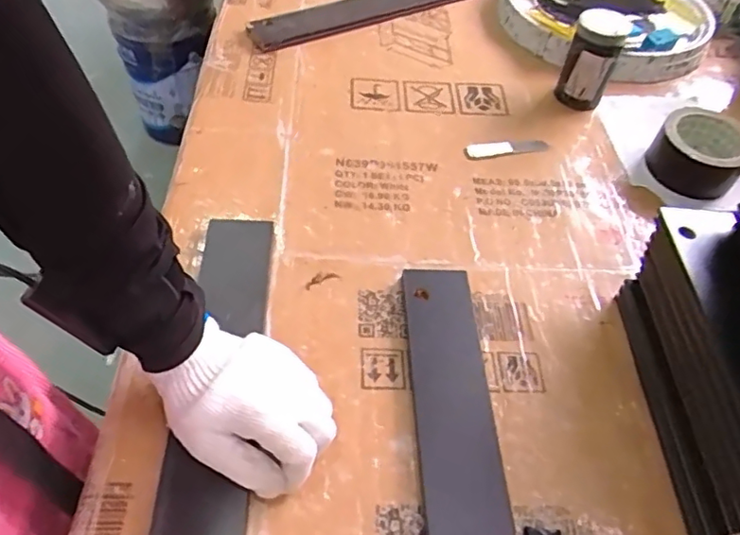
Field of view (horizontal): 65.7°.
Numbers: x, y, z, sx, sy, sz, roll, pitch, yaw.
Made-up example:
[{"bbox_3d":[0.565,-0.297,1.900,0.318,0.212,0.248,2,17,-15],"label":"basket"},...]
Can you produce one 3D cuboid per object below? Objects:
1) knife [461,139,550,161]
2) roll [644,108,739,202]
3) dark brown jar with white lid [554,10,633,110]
[{"bbox_3d":[0.156,-0.137,0.653,0.093,0.018,0.021,-5,50,-7],"label":"knife"},{"bbox_3d":[0.349,-0.116,0.616,0.090,0.067,0.094,31,55,21],"label":"roll"},{"bbox_3d":[0.253,-0.235,0.657,0.056,0.101,0.052,19,52,12],"label":"dark brown jar with white lid"}]

